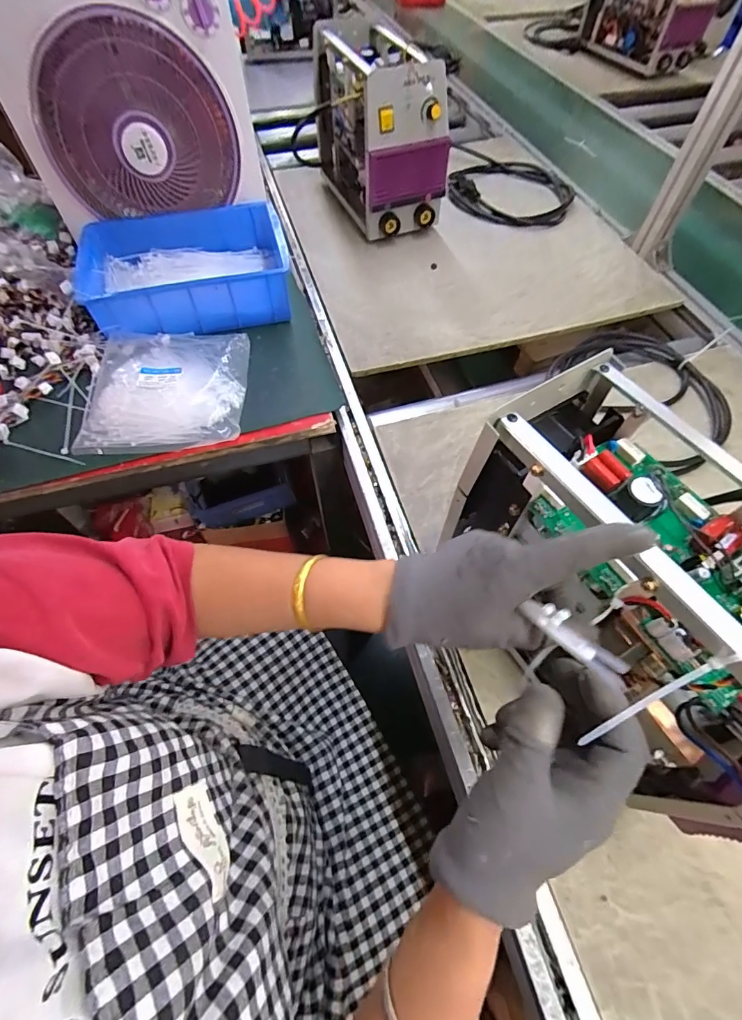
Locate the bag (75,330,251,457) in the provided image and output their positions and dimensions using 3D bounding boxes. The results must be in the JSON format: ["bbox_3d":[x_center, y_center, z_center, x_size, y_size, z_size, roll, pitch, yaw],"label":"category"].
[{"bbox_3d":[-0.284,-0.168,0.603,0.212,0.041,0.200,-4,59,0],"label":"bag"}]

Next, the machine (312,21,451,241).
[{"bbox_3d":[0.007,-0.707,0.828,0.144,0.246,0.310,-21,61,-11],"label":"machine"}]

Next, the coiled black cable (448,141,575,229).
[{"bbox_3d":[0.300,-0.709,0.947,0.255,0.029,0.299,7,60,4],"label":"coiled black cable"}]

